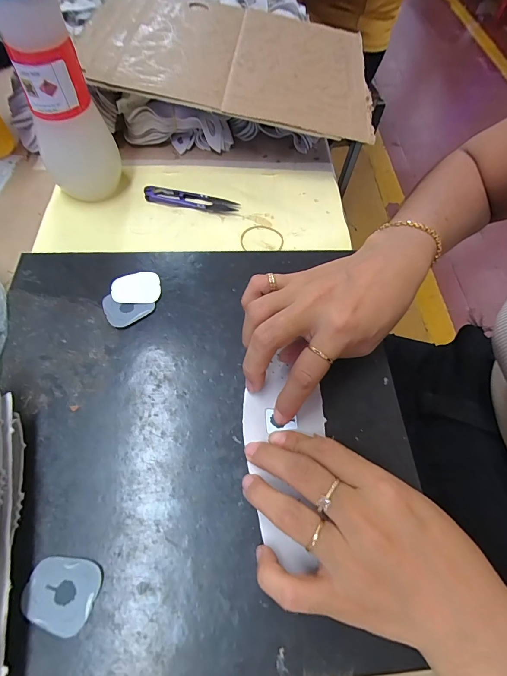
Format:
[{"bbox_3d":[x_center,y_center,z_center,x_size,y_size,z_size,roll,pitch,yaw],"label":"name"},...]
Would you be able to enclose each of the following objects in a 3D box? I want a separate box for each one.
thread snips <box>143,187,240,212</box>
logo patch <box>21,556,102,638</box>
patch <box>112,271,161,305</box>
[{"bbox_3d":[-0.067,-0.149,0.367,0.101,0.007,0.020,9,62,1],"label":"thread snips"},{"bbox_3d":[-0.108,0.142,0.189,0.038,0.004,0.033,14,62,3],"label":"logo patch"},{"bbox_3d":[-0.098,-0.043,0.284,0.039,0.004,0.032,-8,63,-8],"label":"patch"}]

